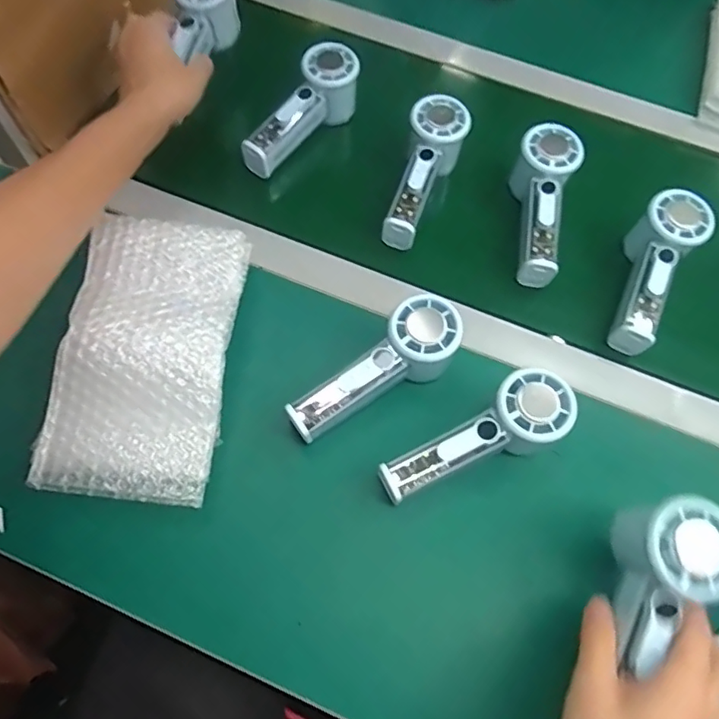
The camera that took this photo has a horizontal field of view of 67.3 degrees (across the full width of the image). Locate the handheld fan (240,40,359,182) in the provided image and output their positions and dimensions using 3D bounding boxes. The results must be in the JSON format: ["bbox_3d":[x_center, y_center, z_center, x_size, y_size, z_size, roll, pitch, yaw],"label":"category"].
[{"bbox_3d":[-0.057,-0.251,0.550,0.049,0.057,0.151,30,68,10],"label":"handheld fan"}]

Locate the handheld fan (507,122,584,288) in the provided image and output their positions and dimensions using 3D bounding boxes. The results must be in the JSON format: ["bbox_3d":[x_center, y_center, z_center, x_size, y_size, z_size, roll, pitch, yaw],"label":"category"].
[{"bbox_3d":[0.171,-0.150,0.519,0.055,0.053,0.151,16,66,4],"label":"handheld fan"}]

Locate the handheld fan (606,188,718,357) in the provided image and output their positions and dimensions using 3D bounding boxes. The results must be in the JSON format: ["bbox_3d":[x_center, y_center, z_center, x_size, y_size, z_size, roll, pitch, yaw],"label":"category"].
[{"bbox_3d":[0.265,-0.079,0.500,0.056,0.068,0.155,31,68,10],"label":"handheld fan"}]

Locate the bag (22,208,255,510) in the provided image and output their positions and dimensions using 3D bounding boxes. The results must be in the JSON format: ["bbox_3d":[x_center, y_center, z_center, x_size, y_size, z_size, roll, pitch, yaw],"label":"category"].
[{"bbox_3d":[-0.164,-0.008,0.421,0.122,0.030,0.223,6,66,0],"label":"bag"}]

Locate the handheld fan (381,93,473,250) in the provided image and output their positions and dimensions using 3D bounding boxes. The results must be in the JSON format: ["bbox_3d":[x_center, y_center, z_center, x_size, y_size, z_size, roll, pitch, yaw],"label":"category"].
[{"bbox_3d":[0.061,-0.183,0.536,0.052,0.056,0.158,21,80,6],"label":"handheld fan"}]

